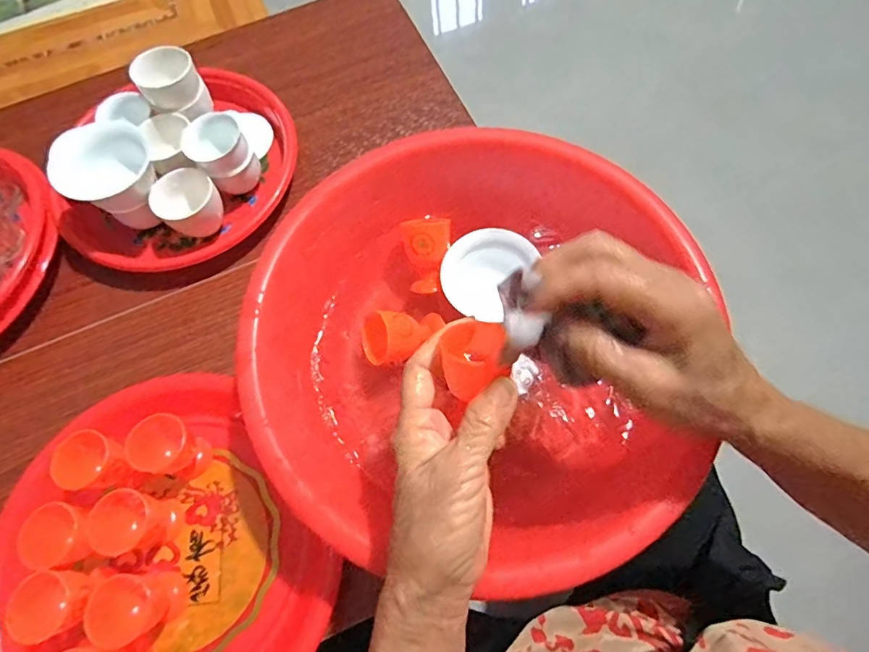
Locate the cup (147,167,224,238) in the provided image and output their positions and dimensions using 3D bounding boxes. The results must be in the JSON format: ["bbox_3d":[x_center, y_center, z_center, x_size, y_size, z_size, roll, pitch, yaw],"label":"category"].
[{"bbox_3d":[-0.232,-0.117,0.466,0.052,0.038,0.055,-1,69,2],"label":"cup"}]

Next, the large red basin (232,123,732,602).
[{"bbox_3d":[0.027,0.012,0.372,0.285,0.099,0.307,-1,69,2],"label":"large red basin"}]

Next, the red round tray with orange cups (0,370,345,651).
[{"bbox_3d":[-0.210,0.178,0.348,0.221,0.067,0.239,-1,69,2],"label":"red round tray with orange cups"}]

